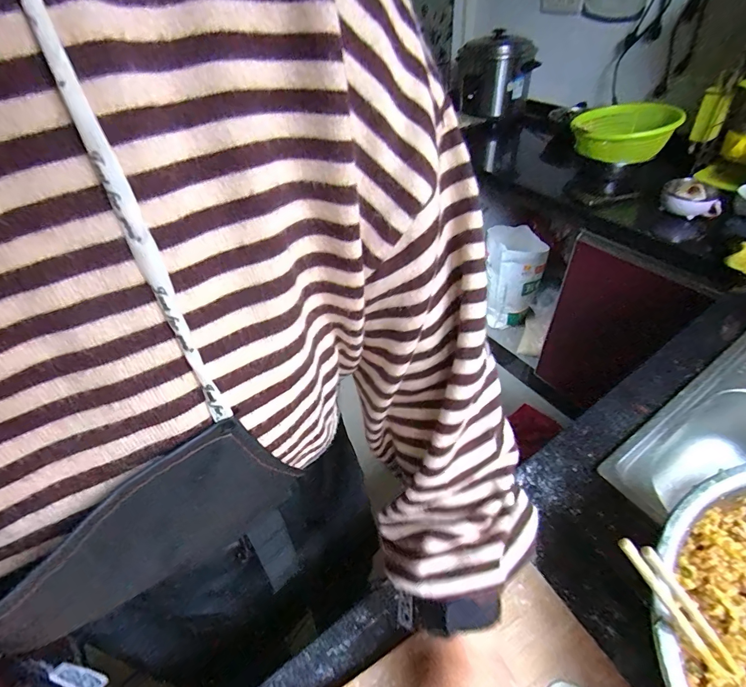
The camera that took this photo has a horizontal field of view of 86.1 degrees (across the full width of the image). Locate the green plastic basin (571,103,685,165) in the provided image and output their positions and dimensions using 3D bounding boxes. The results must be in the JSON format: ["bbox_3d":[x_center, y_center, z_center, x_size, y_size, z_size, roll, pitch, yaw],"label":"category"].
[{"bbox_3d":[0.686,-0.597,1.110,0.239,0.104,0.295,12,47,17],"label":"green plastic basin"}]

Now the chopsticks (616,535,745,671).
[{"bbox_3d":[0.235,0.204,0.300,0.020,0.184,0.017,-24,25,42],"label":"chopsticks"}]

